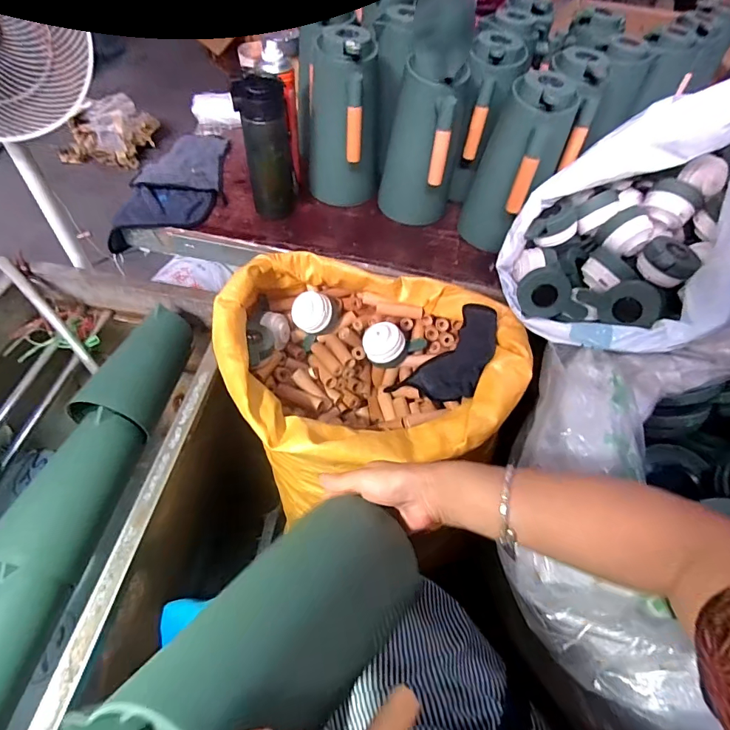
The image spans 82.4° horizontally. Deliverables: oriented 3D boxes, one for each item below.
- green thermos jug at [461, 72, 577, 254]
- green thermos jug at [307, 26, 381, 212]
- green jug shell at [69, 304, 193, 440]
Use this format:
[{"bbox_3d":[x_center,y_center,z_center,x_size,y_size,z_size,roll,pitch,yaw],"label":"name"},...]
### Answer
[{"bbox_3d":[0.239,-0.303,0.673,0.128,0.246,0.129,17,56,7],"label":"green thermos jug"},{"bbox_3d":[-0.035,-0.404,0.711,0.128,0.241,0.125,5,56,-1],"label":"green thermos jug"},{"bbox_3d":[-0.405,0.006,0.764,0.104,0.106,0.238,11,56,3],"label":"green jug shell"}]

